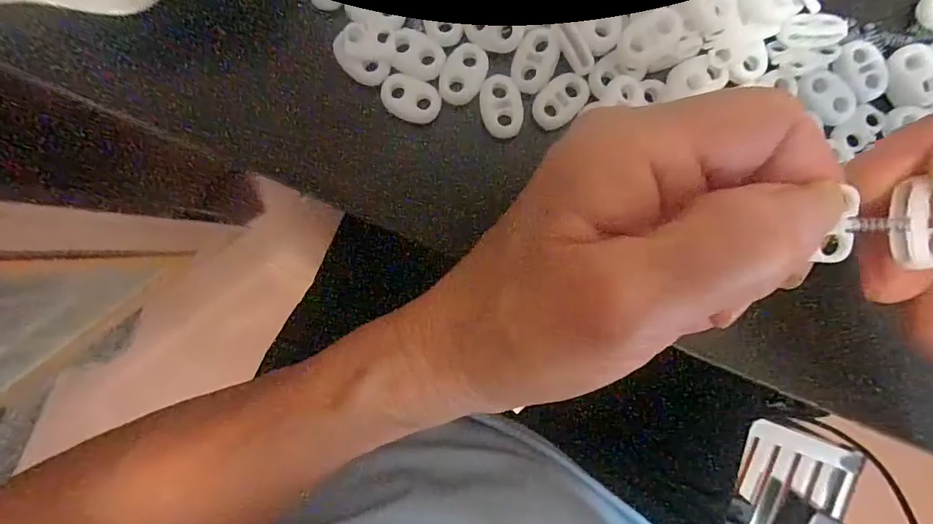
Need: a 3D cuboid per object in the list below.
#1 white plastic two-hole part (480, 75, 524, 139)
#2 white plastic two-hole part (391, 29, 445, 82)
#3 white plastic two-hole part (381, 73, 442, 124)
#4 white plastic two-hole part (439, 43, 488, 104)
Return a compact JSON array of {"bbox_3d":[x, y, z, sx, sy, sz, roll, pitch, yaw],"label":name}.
[{"bbox_3d":[0.013,-0.057,0.174,0.015,0.004,0.022,-12,89,0],"label":"white plastic two-hole part"},{"bbox_3d":[-0.017,-0.074,0.172,0.019,0.004,0.015,31,89,0],"label":"white plastic two-hole part"},{"bbox_3d":[-0.020,-0.060,0.176,0.021,0.005,0.015,20,89,0],"label":"white plastic two-hole part"},{"bbox_3d":[-0.001,-0.068,0.175,0.015,0.004,0.021,23,89,0],"label":"white plastic two-hole part"}]

